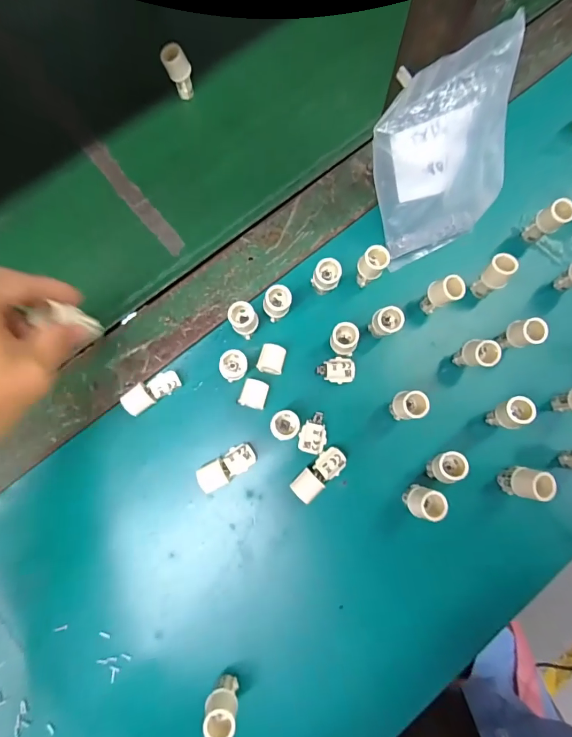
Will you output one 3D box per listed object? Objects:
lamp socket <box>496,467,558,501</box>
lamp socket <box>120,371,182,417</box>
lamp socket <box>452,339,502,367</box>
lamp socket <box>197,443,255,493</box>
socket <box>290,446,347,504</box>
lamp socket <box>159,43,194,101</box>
[{"bbox_3d":[0.170,0.081,0.287,0.022,0.041,0.020,10,78,3],"label":"lamp socket"},{"bbox_3d":[-0.102,0.019,0.310,0.044,0.017,0.017,-33,79,-5],"label":"lamp socket"},{"bbox_3d":[0.142,-0.008,0.301,0.019,0.042,0.021,-21,78,-3],"label":"lamp socket"},{"bbox_3d":[-0.043,0.074,0.302,0.044,0.019,0.019,-32,79,-5],"label":"lamp socket"},{"bbox_3d":[0.025,0.078,0.299,0.045,0.018,0.019,-41,80,-7],"label":"socket"},{"bbox_3d":[-0.096,-0.266,0.365,0.021,0.045,0.017,-19,78,-3],"label":"lamp socket"}]

